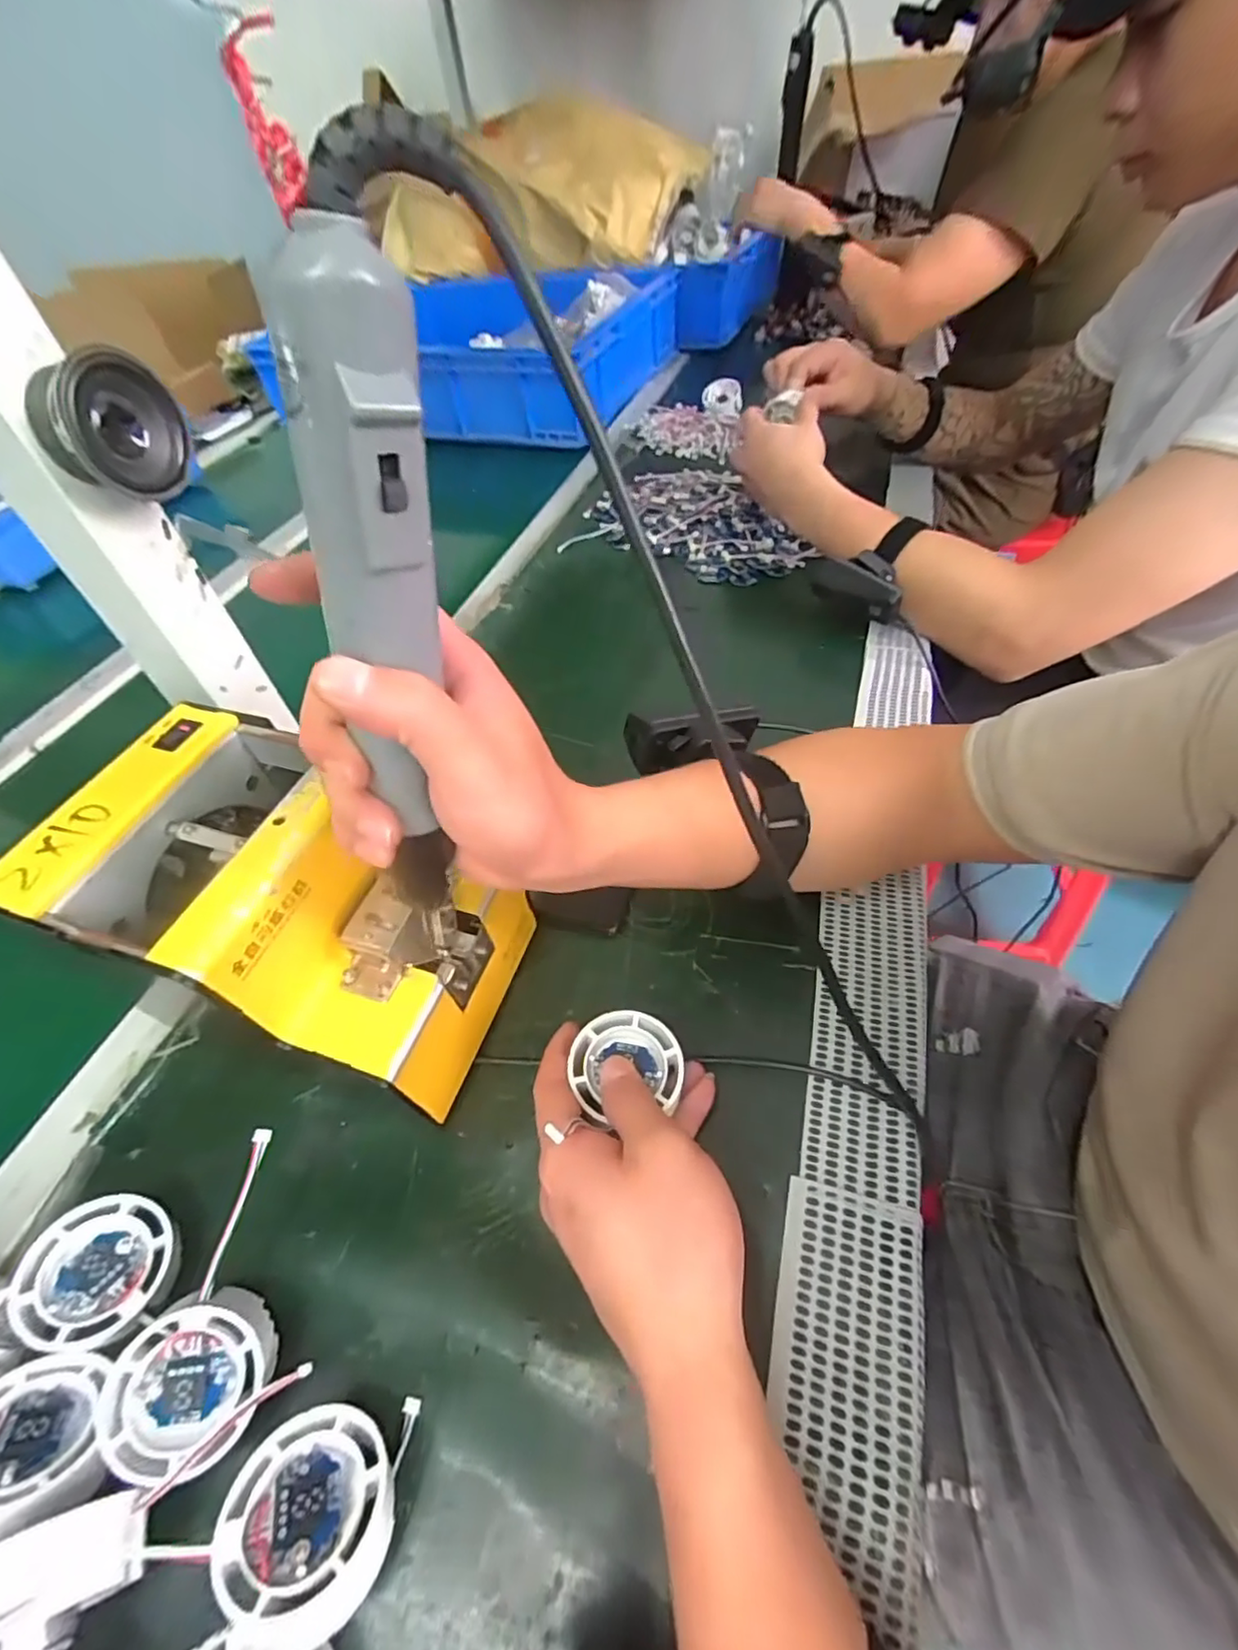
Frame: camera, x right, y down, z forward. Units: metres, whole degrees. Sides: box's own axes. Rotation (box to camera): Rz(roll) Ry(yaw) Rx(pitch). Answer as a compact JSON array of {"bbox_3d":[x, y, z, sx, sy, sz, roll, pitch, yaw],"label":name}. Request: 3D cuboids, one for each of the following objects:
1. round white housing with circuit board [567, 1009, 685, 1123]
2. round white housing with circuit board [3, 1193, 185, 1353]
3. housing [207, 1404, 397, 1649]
[{"bbox_3d":[0.004,0.111,0.293,0.050,0.008,0.046,-10,52,-3],"label":"round white housing with circuit board"},{"bbox_3d":[-0.230,0.197,0.273,0.055,0.022,0.053,12,43,-17],"label":"round white housing with circuit board"},{"bbox_3d":[-0.109,0.247,0.219,0.054,0.024,0.053,3,22,-1],"label":"housing"}]

